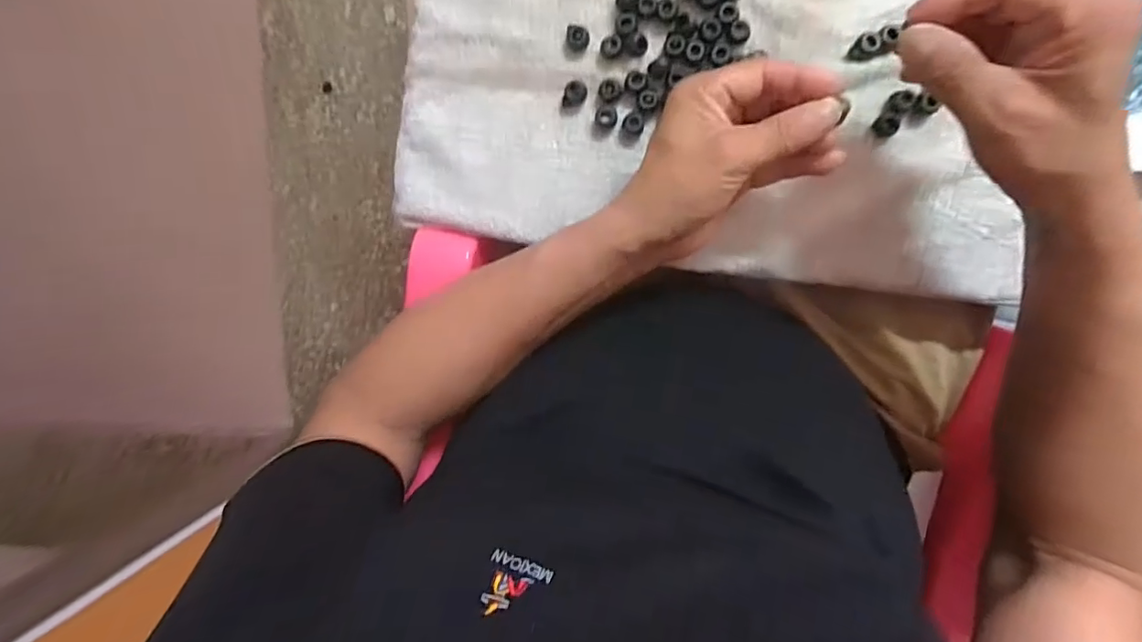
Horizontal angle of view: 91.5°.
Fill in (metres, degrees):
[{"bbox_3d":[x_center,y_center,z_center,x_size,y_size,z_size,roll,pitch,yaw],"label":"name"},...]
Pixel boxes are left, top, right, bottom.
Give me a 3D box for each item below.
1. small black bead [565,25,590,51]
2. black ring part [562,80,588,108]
[{"bbox_3d":[0.004,-0.192,0.375,0.015,0.008,0.017,3,98,4],"label":"small black bead"},{"bbox_3d":[0.002,-0.156,0.380,0.018,0.008,0.016,-12,97,6],"label":"black ring part"}]

